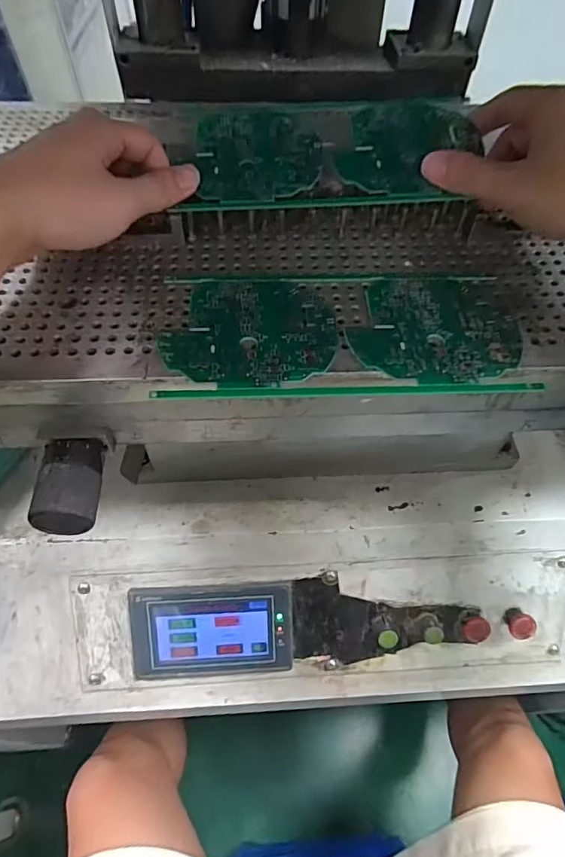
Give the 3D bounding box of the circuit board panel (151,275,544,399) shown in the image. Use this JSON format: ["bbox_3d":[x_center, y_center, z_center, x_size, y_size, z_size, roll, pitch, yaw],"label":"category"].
[{"bbox_3d":[0.034,-0.057,0.278,0.197,0.004,0.093,-1,56,-3],"label":"circuit board panel"}]

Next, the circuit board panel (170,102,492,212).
[{"bbox_3d":[0.034,-0.182,0.324,0.184,0.006,0.090,0,68,0],"label":"circuit board panel"}]

